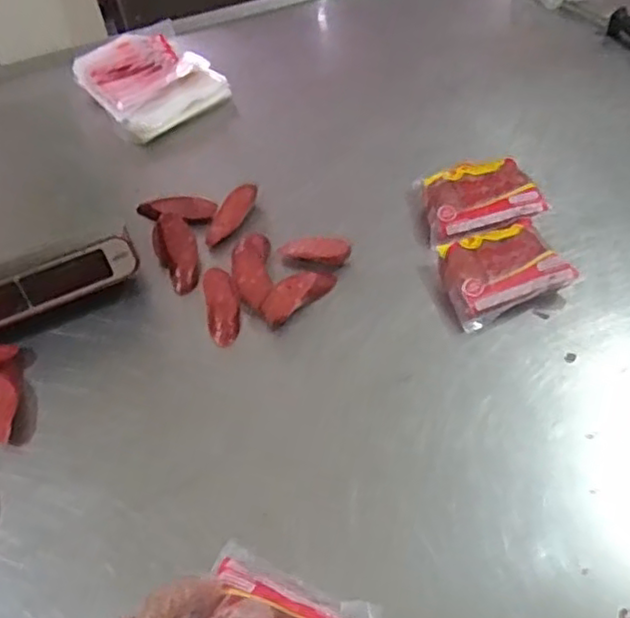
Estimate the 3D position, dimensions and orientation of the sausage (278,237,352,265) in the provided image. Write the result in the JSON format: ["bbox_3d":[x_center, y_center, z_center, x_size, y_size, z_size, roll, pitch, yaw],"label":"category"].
[{"bbox_3d":[0.000,-0.073,0.795,0.086,0.022,0.029,10,54,11],"label":"sausage"}]

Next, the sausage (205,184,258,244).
[{"bbox_3d":[-0.106,-0.117,0.844,0.033,0.034,0.095,19,56,18],"label":"sausage"}]

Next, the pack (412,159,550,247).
[{"bbox_3d":[0.204,-0.133,0.819,0.135,0.050,0.107,-10,53,-4],"label":"pack"}]

